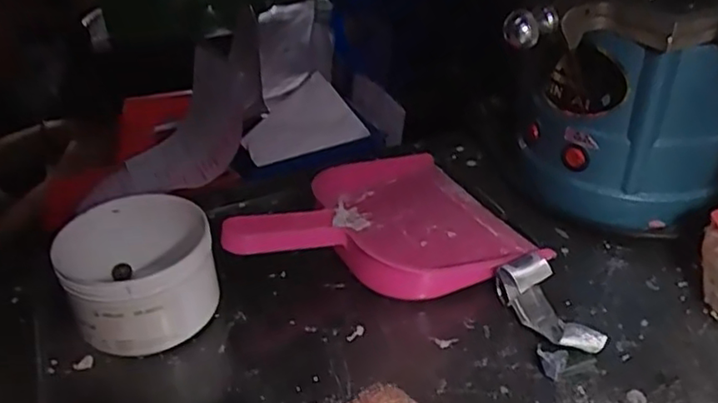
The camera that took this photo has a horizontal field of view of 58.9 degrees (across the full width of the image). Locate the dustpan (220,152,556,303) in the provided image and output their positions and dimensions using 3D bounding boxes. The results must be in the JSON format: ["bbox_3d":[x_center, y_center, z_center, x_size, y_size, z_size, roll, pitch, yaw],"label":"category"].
[{"bbox_3d":[0.007,0.013,0.470,0.214,0.048,0.166,-17,36,-21],"label":"dustpan"}]

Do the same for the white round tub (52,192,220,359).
[{"bbox_3d":[-0.141,0.046,0.414,0.089,0.065,0.095,-1,33,1],"label":"white round tub"}]

